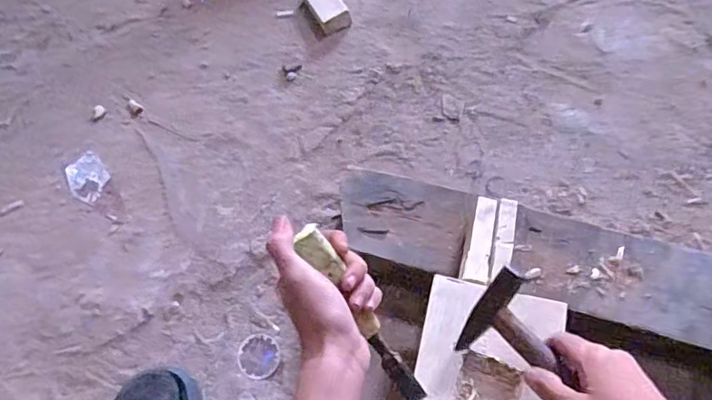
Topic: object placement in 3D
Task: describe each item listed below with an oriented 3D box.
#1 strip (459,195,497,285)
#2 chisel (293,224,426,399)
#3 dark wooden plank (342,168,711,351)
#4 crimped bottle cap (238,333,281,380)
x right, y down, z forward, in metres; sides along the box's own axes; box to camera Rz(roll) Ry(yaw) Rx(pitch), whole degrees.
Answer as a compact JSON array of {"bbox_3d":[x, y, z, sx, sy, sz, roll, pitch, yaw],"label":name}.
[{"bbox_3d":[0.138,0.044,0.589,0.029,0.009,0.101,14,65,11],"label":"strip"},{"bbox_3d":[0.006,0.101,0.454,0.020,0.019,0.188,-36,110,-14],"label":"chisel"},{"bbox_3d":[0.229,0.068,0.622,0.508,0.027,0.107,15,66,10],"label":"dark wooden plank"},{"bbox_3d":[-0.122,0.198,0.680,0.052,0.009,0.056,-1,64,2],"label":"crimped bottle cap"}]

